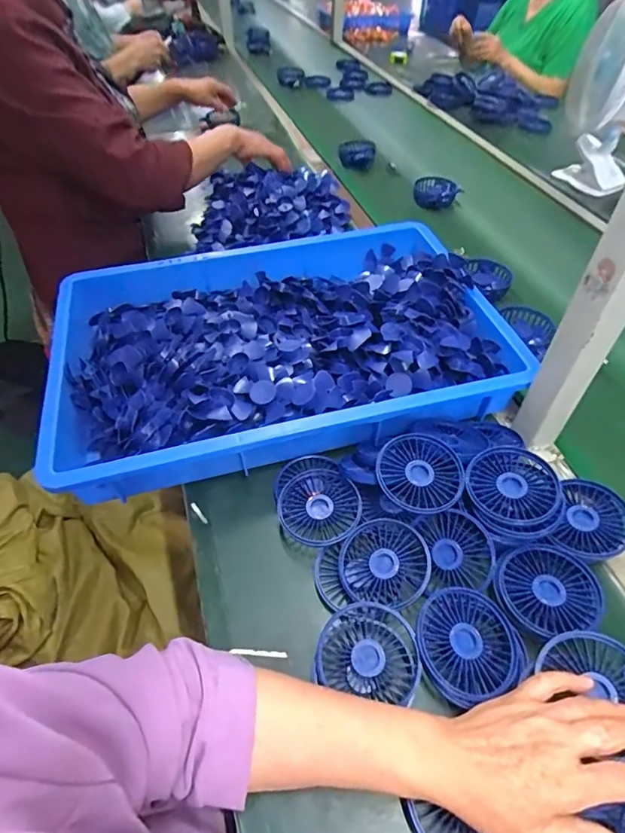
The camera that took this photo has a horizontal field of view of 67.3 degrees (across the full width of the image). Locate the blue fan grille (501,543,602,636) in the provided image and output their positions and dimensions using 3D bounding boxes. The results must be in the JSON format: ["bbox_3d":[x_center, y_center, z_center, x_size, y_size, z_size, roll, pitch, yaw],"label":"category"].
[{"bbox_3d":[0.224,0.161,0.444,0.086,0.009,0.082,0,49,-1],"label":"blue fan grille"}]

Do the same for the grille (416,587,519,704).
[{"bbox_3d":[0.137,0.198,0.415,0.085,0.013,0.085,0,49,-1],"label":"grille"}]

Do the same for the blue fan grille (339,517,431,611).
[{"bbox_3d":[0.072,0.145,0.472,0.089,0.019,0.089,-7,61,12],"label":"blue fan grille"}]

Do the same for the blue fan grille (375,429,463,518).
[{"bbox_3d":[0.114,0.058,0.495,0.086,0.016,0.085,1,70,-3],"label":"blue fan grille"}]

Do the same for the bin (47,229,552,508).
[{"bbox_3d":[-0.051,-0.106,0.655,0.568,0.100,0.380,-10,50,-10],"label":"bin"}]

